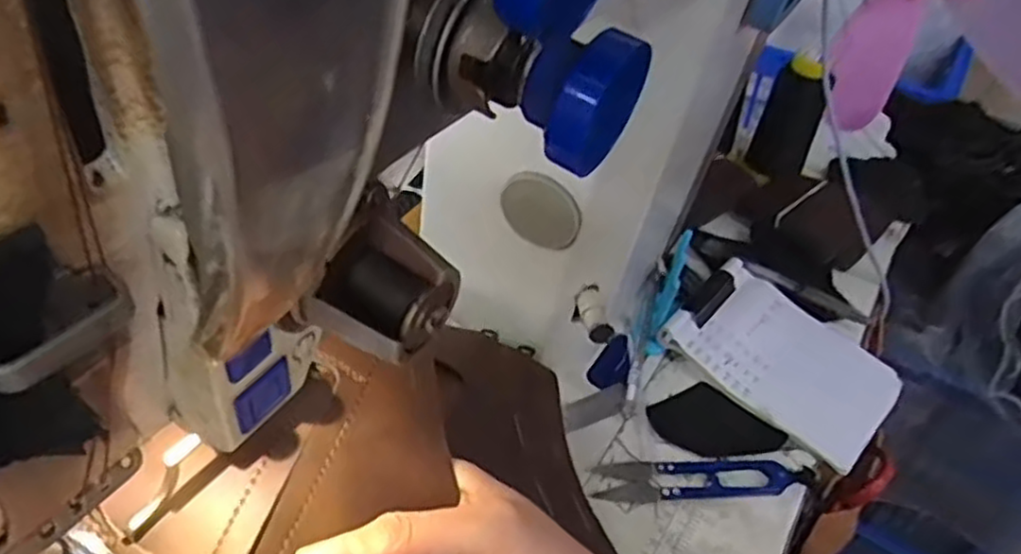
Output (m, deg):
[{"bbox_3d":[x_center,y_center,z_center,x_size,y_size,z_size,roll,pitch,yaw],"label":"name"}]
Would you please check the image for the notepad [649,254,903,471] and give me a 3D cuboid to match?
[{"bbox_3d":[0.190,0.052,0.498,0.143,0.016,0.102,38,57,24],"label":"notepad"}]

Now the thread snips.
[{"bbox_3d":[0.117,0.121,0.437,0.126,0.013,0.026,0,44,-2],"label":"thread snips"}]

